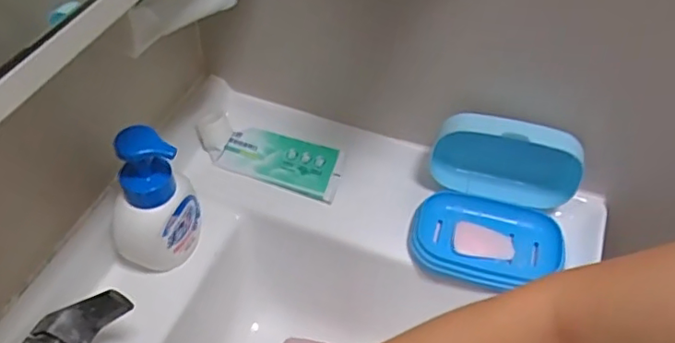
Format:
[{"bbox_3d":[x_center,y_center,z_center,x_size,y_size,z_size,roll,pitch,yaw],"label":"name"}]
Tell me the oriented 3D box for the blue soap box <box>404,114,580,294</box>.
[{"bbox_3d":[0.157,0.029,0.558,0.149,0.113,0.130,13,49,9],"label":"blue soap box"}]

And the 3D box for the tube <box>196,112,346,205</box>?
[{"bbox_3d":[-0.077,-0.018,0.646,0.165,0.036,0.060,17,75,13],"label":"tube"}]

